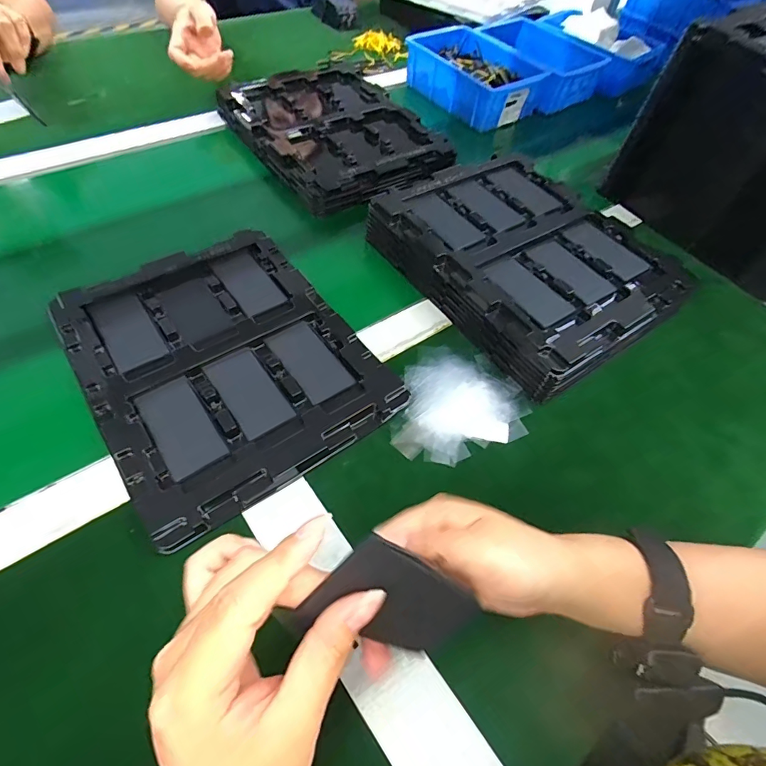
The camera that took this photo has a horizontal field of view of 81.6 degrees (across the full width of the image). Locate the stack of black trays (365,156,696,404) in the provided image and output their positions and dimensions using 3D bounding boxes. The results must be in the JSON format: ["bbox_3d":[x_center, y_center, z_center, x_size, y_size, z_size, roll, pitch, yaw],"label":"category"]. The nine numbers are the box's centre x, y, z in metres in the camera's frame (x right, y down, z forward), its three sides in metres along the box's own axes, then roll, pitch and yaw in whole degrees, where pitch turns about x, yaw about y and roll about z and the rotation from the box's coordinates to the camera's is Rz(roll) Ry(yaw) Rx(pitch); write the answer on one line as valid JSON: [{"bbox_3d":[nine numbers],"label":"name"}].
[{"bbox_3d":[0.149,-0.137,0.462,0.218,0.053,0.270,-29,64,-23],"label":"stack of black trays"}]

